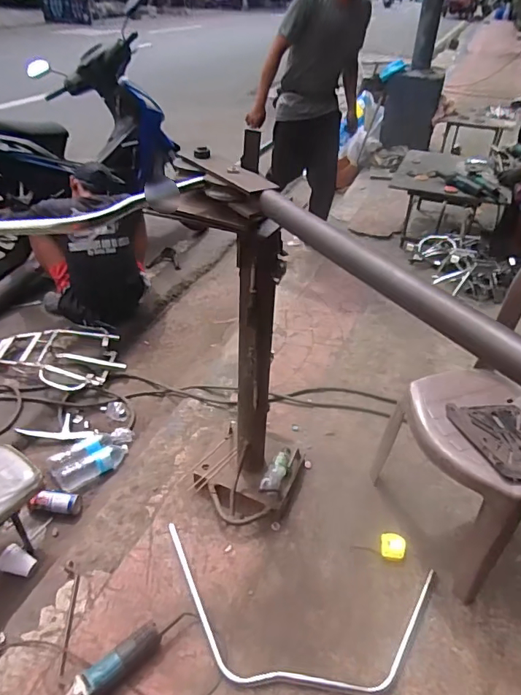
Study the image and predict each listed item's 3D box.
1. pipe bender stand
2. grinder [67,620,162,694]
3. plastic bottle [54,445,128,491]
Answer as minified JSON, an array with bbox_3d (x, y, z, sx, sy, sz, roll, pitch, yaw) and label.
[{"bbox_3d":[-0.029,0.056,1.241,0.331,1.007,0.379,5,38,3],"label":"pipe bender stand"},{"bbox_3d":[-0.350,0.759,1.106,0.084,0.068,0.268,27,45,28],"label":"grinder"},{"bbox_3d":[-0.611,0.425,1.737,0.259,0.081,0.092,-24,45,-29],"label":"plastic bottle"}]

